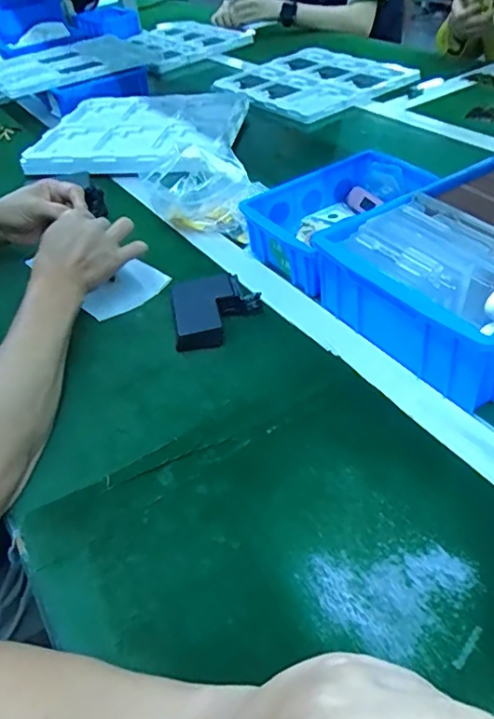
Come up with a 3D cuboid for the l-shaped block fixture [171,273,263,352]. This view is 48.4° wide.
[{"bbox_3d":[-0.030,-0.049,0.547,0.085,0.023,0.090,-11,42,-3],"label":"l-shaped block fixture"}]

